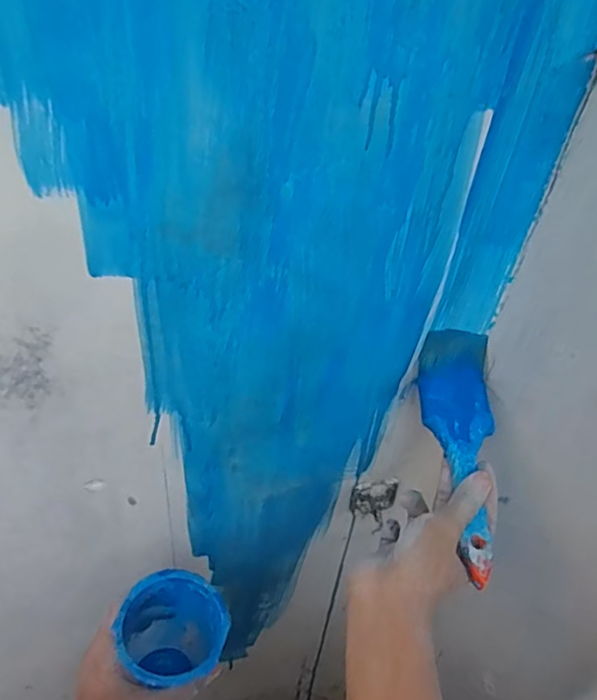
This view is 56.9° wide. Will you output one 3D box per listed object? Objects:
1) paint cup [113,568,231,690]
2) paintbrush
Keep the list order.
[{"bbox_3d":[-0.111,0.278,0.504,0.085,0.136,0.090,4,41,-3],"label":"paint cup"},{"bbox_3d":[0.132,0.075,0.436,0.062,0.029,0.200,5,59,-2],"label":"paintbrush"}]

